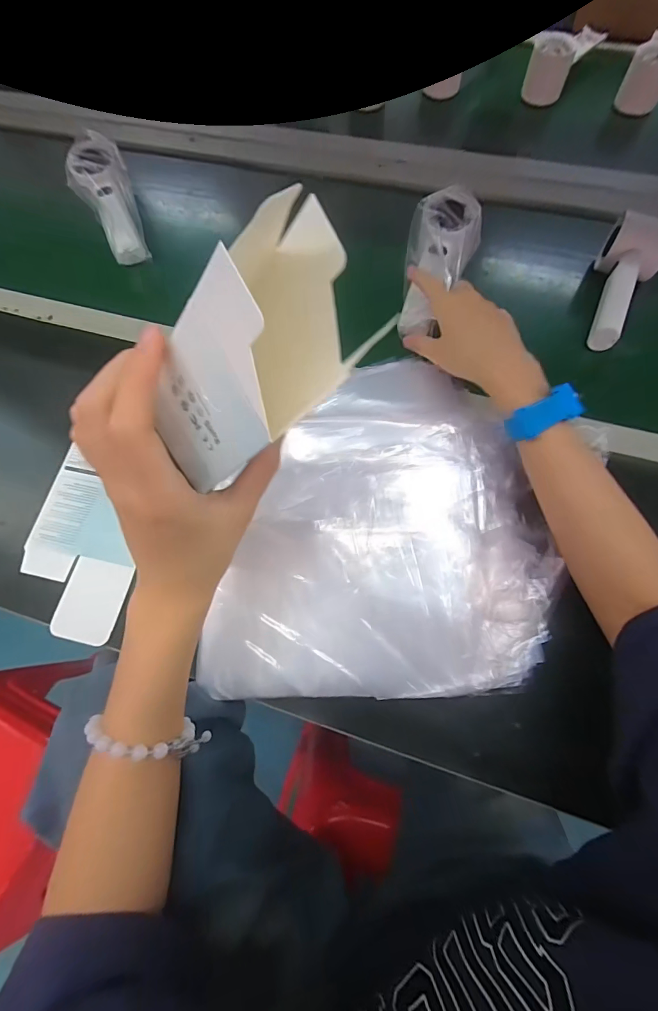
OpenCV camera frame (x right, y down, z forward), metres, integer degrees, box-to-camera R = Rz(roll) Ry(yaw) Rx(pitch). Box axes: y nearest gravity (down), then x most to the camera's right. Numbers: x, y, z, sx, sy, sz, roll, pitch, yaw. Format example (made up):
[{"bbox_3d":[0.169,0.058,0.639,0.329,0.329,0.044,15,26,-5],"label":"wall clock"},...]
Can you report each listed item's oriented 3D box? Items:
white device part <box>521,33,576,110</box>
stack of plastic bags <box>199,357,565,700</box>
[{"bbox_3d":[0.314,-0.625,0.576,0.056,0.056,0.056,16,71,8],"label":"white device part"},{"bbox_3d":[0.041,0.001,0.360,0.278,0.047,0.309,-1,69,2],"label":"stack of plastic bags"}]

